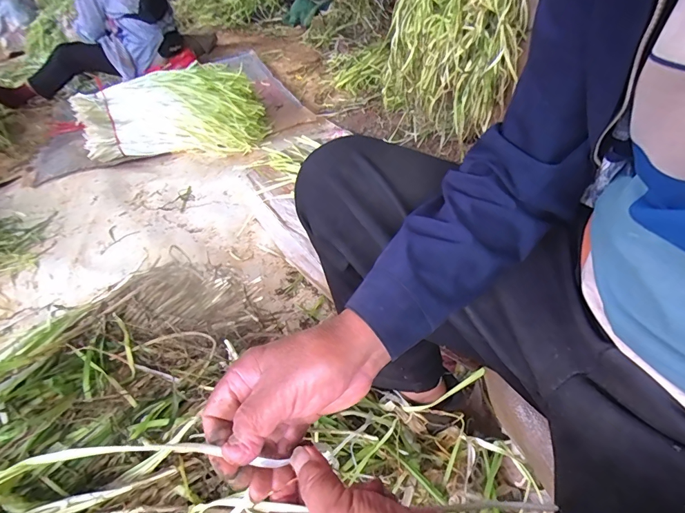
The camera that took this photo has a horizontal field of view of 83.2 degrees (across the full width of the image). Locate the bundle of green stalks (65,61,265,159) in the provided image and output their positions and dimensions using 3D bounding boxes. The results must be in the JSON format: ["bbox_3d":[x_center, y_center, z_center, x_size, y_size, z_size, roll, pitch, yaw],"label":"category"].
[{"bbox_3d":[-0.623,-0.525,1.428,0.633,0.245,0.264,-10,43,-3],"label":"bundle of green stalks"}]

